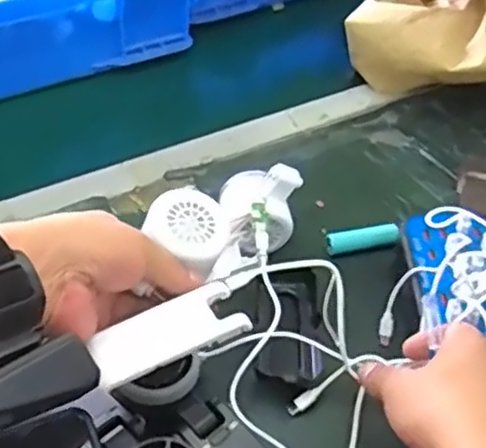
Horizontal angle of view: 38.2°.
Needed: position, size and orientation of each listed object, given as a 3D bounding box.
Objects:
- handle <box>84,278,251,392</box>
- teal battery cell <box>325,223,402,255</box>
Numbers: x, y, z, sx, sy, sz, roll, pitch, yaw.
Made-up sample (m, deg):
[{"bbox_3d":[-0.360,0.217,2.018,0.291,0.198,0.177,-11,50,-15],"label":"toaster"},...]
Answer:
[{"bbox_3d":[-0.047,0.069,0.443,0.097,0.009,0.039,-22,51,-20],"label":"handle"},{"bbox_3d":[0.107,0.013,0.629,0.065,0.014,0.017,-10,45,5],"label":"teal battery cell"}]

